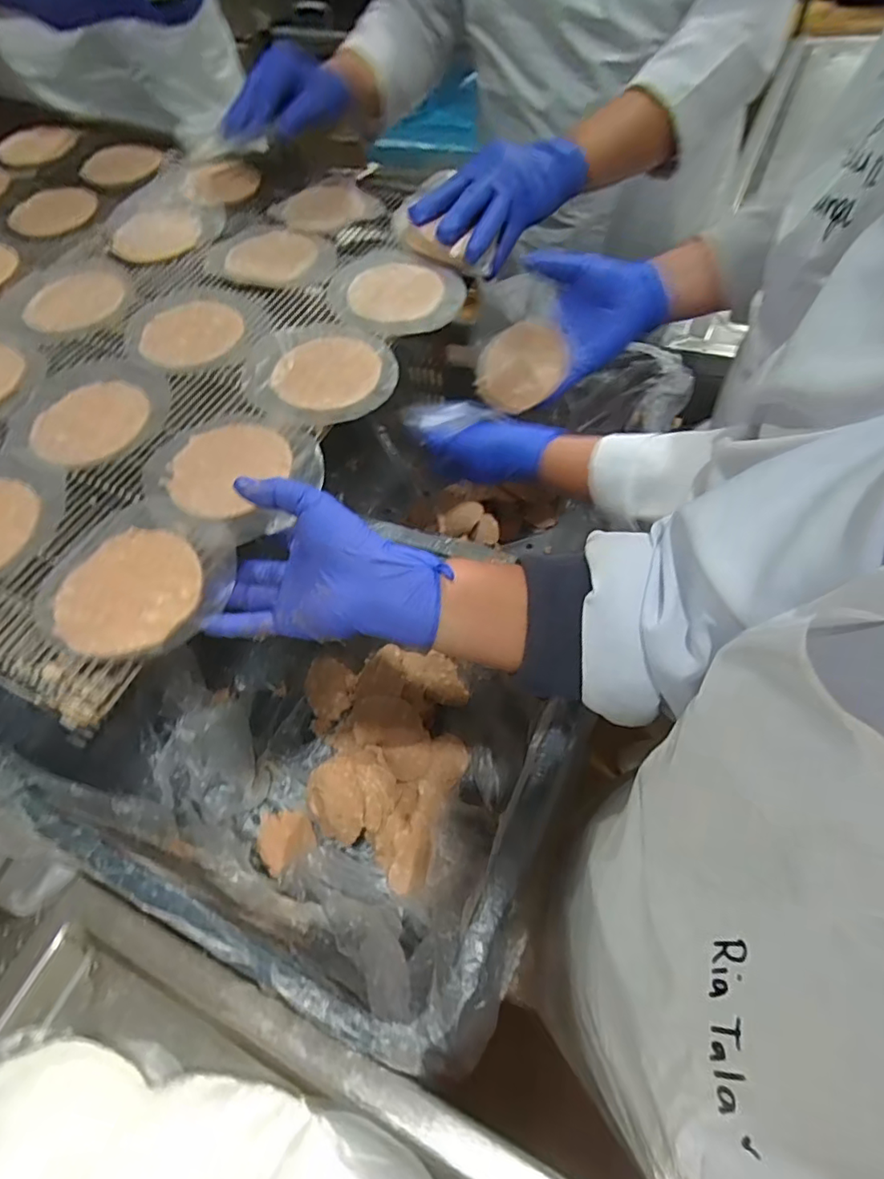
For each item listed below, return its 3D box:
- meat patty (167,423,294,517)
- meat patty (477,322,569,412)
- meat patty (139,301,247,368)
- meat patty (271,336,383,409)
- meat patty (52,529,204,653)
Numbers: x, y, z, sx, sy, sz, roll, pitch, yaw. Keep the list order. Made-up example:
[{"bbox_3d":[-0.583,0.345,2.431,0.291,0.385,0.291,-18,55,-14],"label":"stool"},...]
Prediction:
[{"bbox_3d":[-0.153,-0.088,0.408,0.076,0.006,0.084,27,65,17],"label":"meat patty"},{"bbox_3d":[0.073,-0.218,0.561,0.080,0.014,0.080,21,103,15],"label":"meat patty"},{"bbox_3d":[-0.215,-0.221,0.493,0.086,0.005,0.074,-35,64,-17],"label":"meat patty"},{"bbox_3d":[-0.091,-0.175,0.458,0.081,0.004,0.082,-1,60,2],"label":"meat patty"},{"bbox_3d":[-0.195,0.001,0.358,0.082,0.010,0.086,24,64,16],"label":"meat patty"}]

